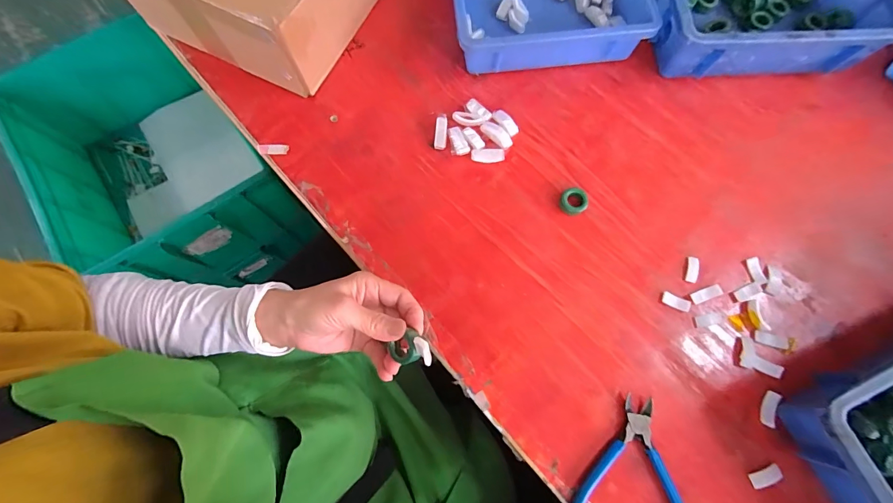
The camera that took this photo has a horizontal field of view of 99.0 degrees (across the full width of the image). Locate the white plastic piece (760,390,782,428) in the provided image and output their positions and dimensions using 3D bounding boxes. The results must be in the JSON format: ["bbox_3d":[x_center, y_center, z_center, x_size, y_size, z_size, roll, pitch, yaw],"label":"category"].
[{"bbox_3d":[0.330,0.160,0.390,0.014,0.006,0.035,23,74,6],"label":"white plastic piece"}]

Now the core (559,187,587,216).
[{"bbox_3d":[0.148,-0.058,0.446,0.029,0.012,0.033,37,76,10],"label":"core"}]

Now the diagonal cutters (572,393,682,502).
[{"bbox_3d":[0.182,0.215,0.366,0.113,0.018,0.137,12,73,3],"label":"diagonal cutters"}]

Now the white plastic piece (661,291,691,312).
[{"bbox_3d":[0.253,0.055,0.420,0.031,0.004,0.014,23,74,6],"label":"white plastic piece"}]

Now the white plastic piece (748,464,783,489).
[{"bbox_3d":[0.312,0.219,0.371,0.031,0.004,0.014,-20,75,-7],"label":"white plastic piece"}]

